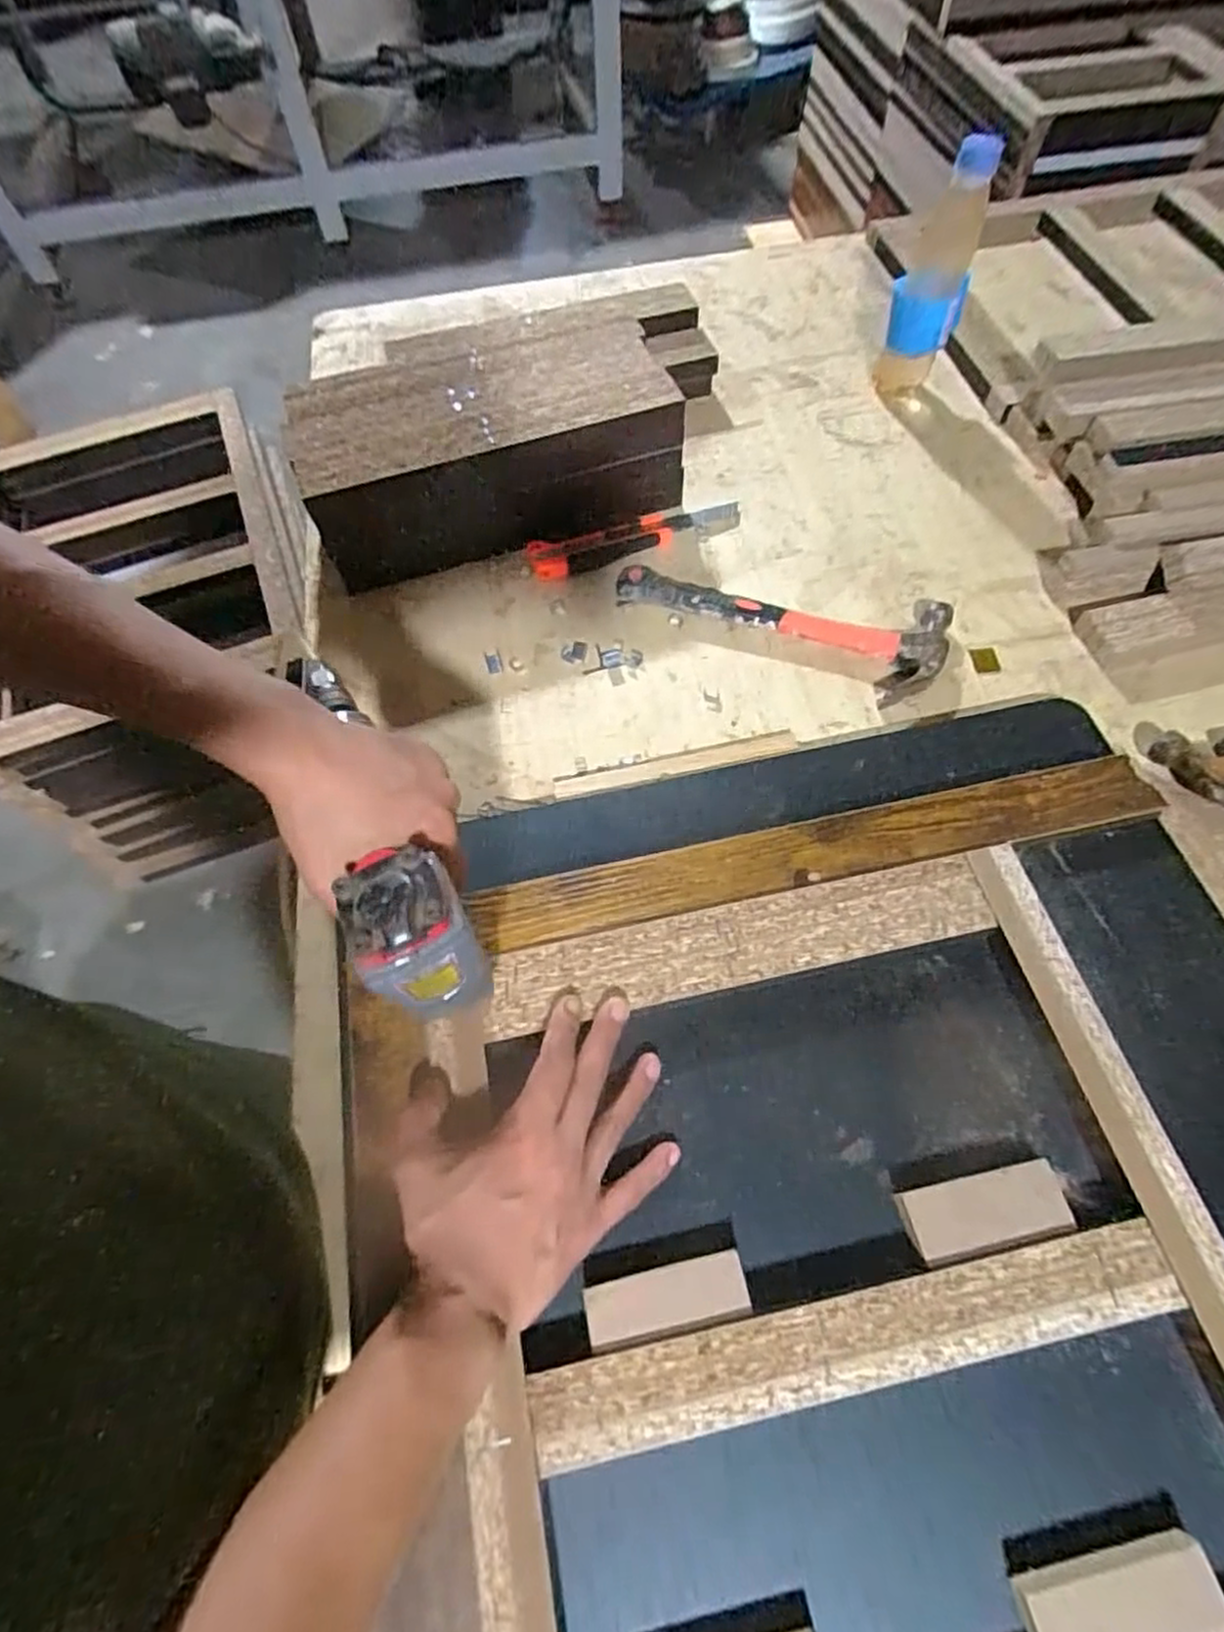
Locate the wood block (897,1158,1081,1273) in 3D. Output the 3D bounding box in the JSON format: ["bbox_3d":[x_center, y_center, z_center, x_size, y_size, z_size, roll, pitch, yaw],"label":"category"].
[{"bbox_3d":[0.192,0.204,0.370,0.082,0.016,0.033,-12,62,-3],"label":"wood block"}]

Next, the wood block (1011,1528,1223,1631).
[{"bbox_3d":[0.212,0.329,0.301,0.080,0.018,0.030,-13,62,-4],"label":"wood block"}]

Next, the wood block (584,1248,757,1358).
[{"bbox_3d":[0.027,0.239,0.354,0.079,0.015,0.027,-12,62,-3],"label":"wood block"}]

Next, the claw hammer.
[{"bbox_3d":[0.138,-0.174,0.589,0.262,0.024,0.099,24,66,15],"label":"claw hammer"}]

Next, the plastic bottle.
[{"bbox_3d":[0.295,-0.493,0.654,0.061,0.185,0.076,19,65,13],"label":"plastic bottle"}]

